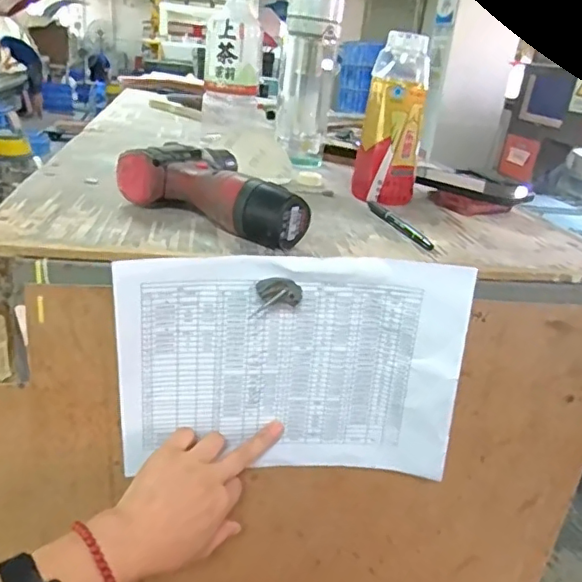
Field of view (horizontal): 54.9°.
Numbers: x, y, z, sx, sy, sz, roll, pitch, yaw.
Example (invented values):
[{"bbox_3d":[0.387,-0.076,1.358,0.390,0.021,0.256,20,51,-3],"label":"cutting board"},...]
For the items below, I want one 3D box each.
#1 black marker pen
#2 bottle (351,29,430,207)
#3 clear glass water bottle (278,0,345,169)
[{"bbox_3d":[0.114,-0.071,0.593,0.017,0.010,0.146,-2,26,-18],"label":"black marker pen"},{"bbox_3d":[0.120,-0.196,0.647,0.070,0.179,0.059,11,25,8],"label":"bottle"},{"bbox_3d":[0.024,-0.300,0.797,0.069,0.223,0.060,7,25,-1],"label":"clear glass water bottle"}]

